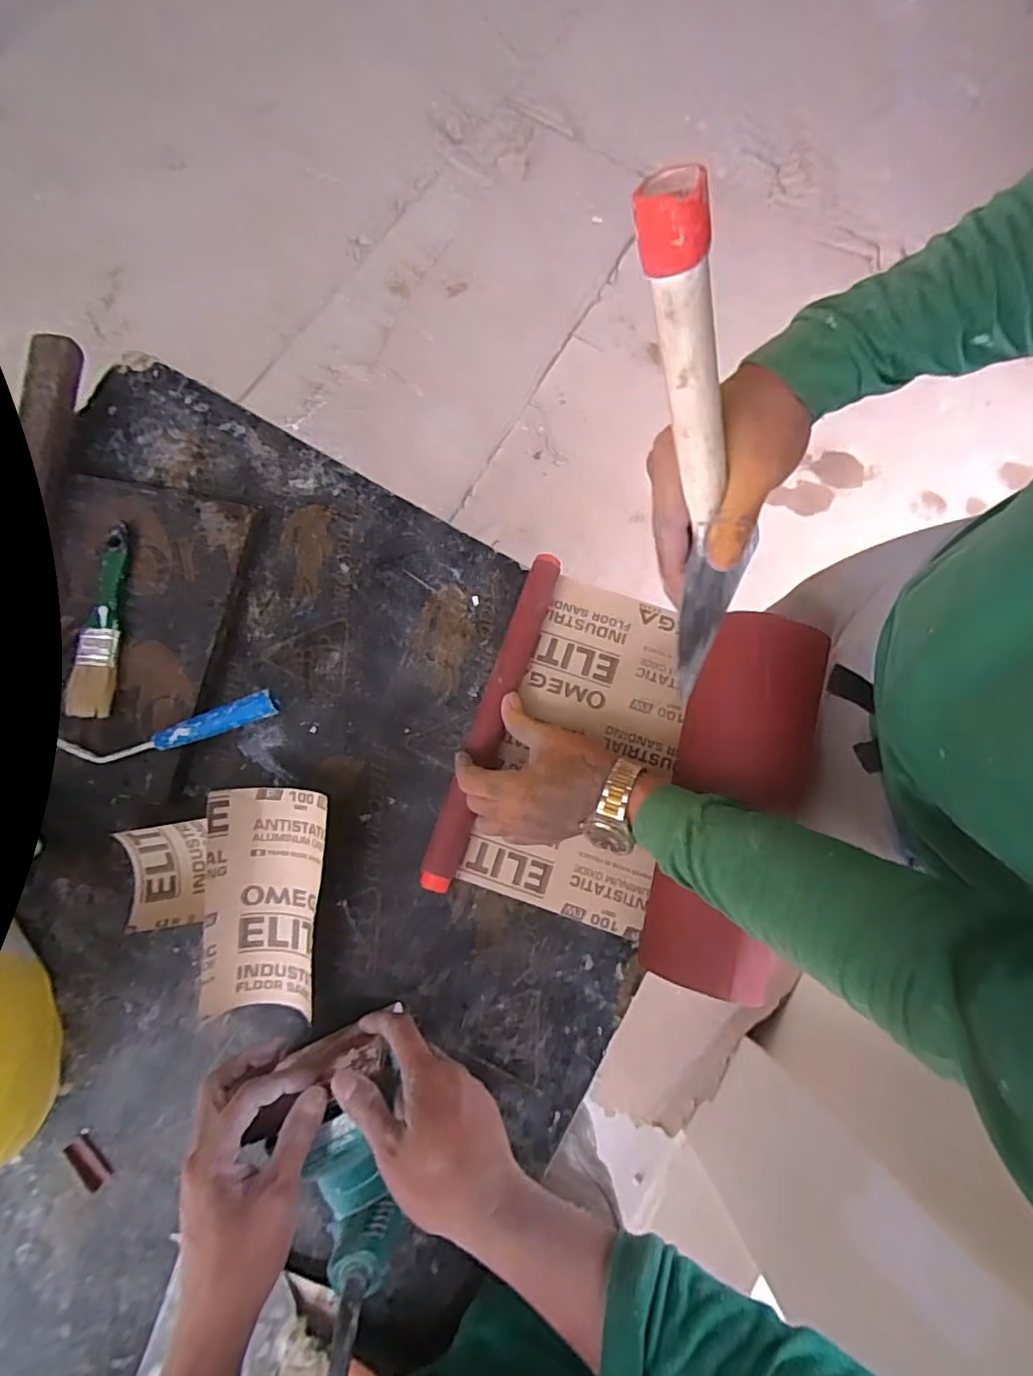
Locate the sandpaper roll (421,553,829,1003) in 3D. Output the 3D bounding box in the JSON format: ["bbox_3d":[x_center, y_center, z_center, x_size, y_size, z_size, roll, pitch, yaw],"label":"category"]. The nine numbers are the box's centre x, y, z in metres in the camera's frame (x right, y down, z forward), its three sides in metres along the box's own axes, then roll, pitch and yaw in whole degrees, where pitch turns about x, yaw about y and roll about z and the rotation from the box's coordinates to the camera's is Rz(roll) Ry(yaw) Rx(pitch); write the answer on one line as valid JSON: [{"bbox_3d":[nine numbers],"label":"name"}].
[{"bbox_3d":[0.096,0.061,0.515,0.277,0.089,0.308,21,79,3],"label":"sandpaper roll"}]

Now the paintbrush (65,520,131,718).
[{"bbox_3d":[-0.386,-0.065,0.552,0.036,0.013,0.185,2,78,-1],"label":"paintbrush"}]

